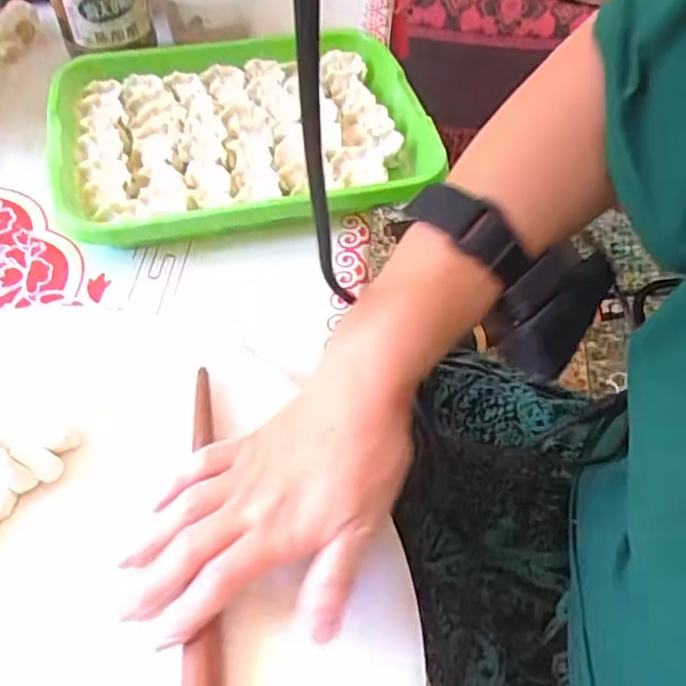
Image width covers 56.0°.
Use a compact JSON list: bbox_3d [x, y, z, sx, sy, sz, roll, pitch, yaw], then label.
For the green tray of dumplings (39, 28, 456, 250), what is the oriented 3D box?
[{"bbox_3d":[-0.087,-0.192,0.570,0.317,0.041,0.261,-12,54,-12],"label":"green tray of dumplings"}]

